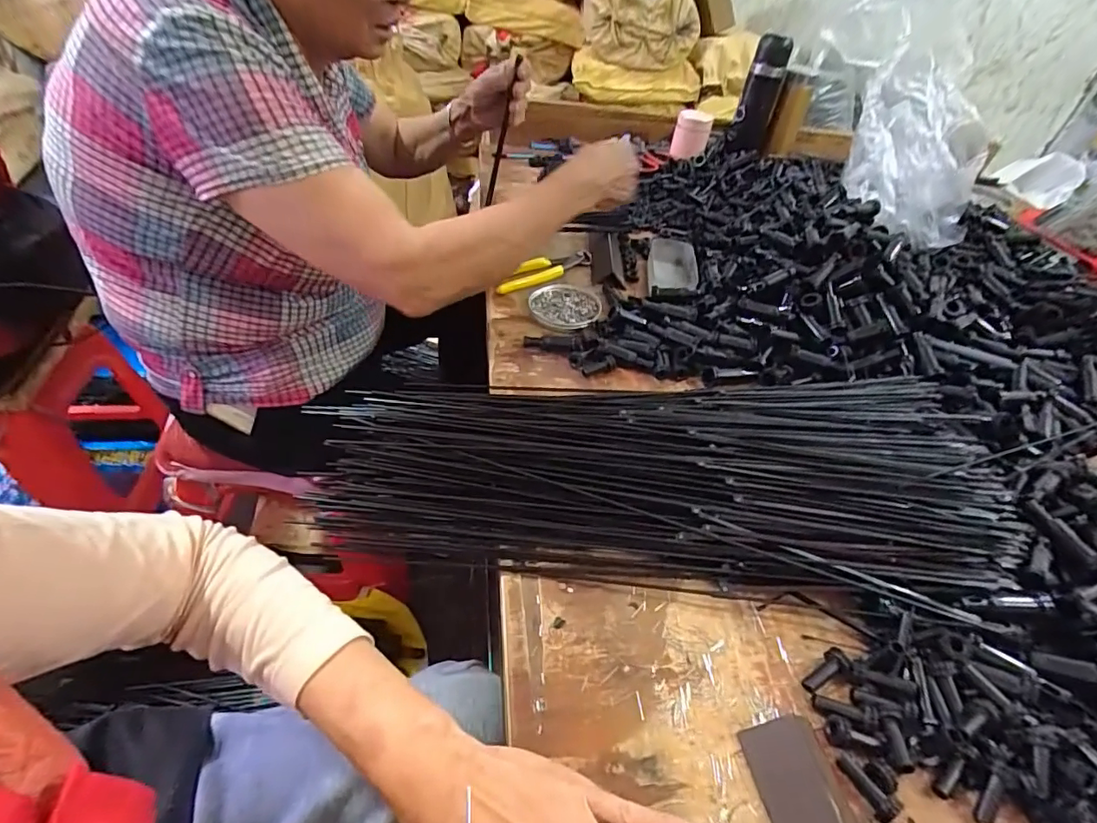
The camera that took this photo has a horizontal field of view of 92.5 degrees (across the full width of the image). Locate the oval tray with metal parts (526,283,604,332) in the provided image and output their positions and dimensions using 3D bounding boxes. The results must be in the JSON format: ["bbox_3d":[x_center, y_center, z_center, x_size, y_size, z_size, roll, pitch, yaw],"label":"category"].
[{"bbox_3d":[0.022,-0.137,0.682,0.090,0.009,0.095,2,45,-8],"label":"oval tray with metal parts"}]

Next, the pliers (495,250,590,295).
[{"bbox_3d":[-0.008,-0.198,0.739,0.163,0.013,0.044,-30,56,-33],"label":"pliers"}]

